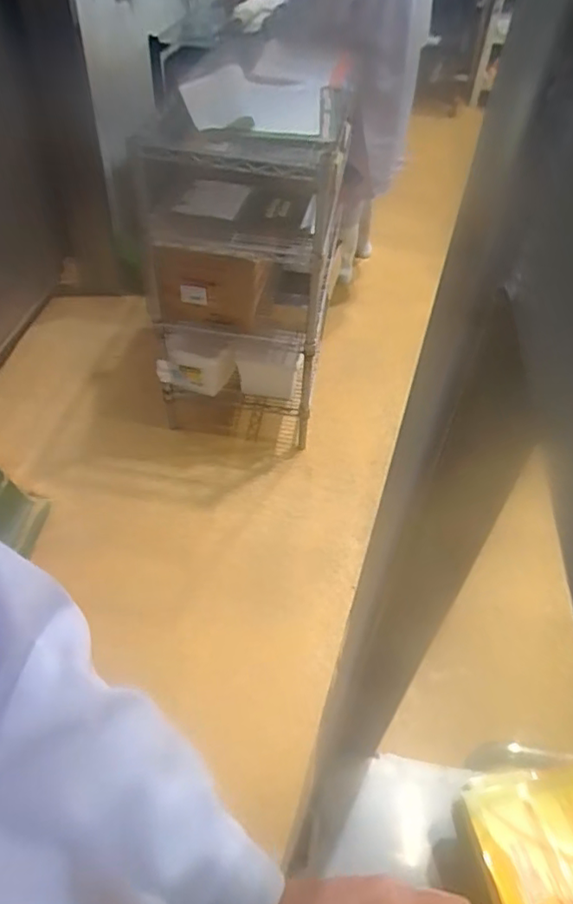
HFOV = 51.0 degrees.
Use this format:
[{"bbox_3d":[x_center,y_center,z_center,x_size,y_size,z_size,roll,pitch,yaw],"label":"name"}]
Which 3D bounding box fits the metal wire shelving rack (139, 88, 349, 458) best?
[{"bbox_3d":[-0.128,-0.476,1.781,0.509,0.859,0.442,6,48,3],"label":"metal wire shelving rack"}]

